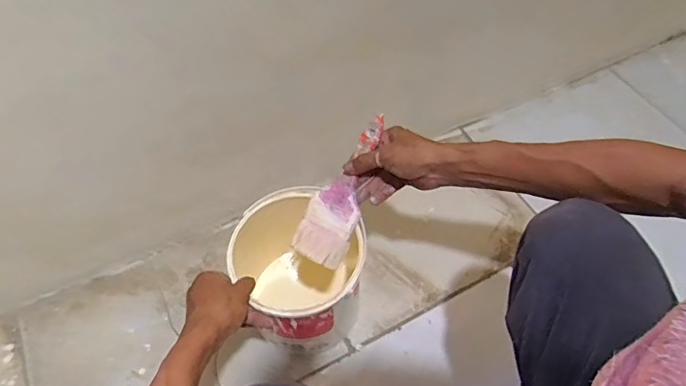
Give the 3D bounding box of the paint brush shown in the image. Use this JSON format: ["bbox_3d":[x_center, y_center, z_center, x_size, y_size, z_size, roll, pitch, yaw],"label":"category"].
[{"bbox_3d":[0.001,-0.005,0.618,0.069,0.020,0.192,25,90,15],"label":"paint brush"}]

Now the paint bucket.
[{"bbox_3d":[-0.073,0.125,0.699,0.167,0.178,0.176,1,55,-1],"label":"paint bucket"}]

